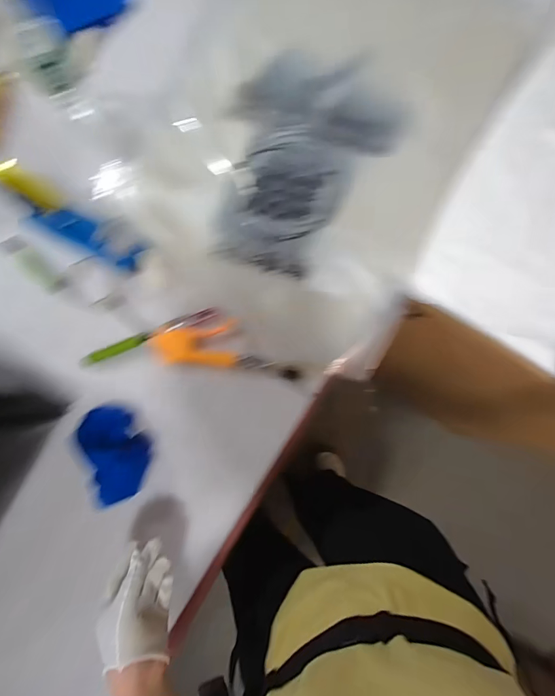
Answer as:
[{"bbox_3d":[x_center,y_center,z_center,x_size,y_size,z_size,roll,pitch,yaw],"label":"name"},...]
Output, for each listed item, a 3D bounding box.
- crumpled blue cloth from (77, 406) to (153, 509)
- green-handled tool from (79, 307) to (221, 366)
[{"bbox_3d":[-0.246,0.159,0.584,0.085,0.062,0.146,-17,83,-3],"label":"crumpled blue cloth"},{"bbox_3d":[-0.211,-0.023,0.629,0.234,0.011,0.024,-21,83,-4],"label":"green-handled tool"}]

